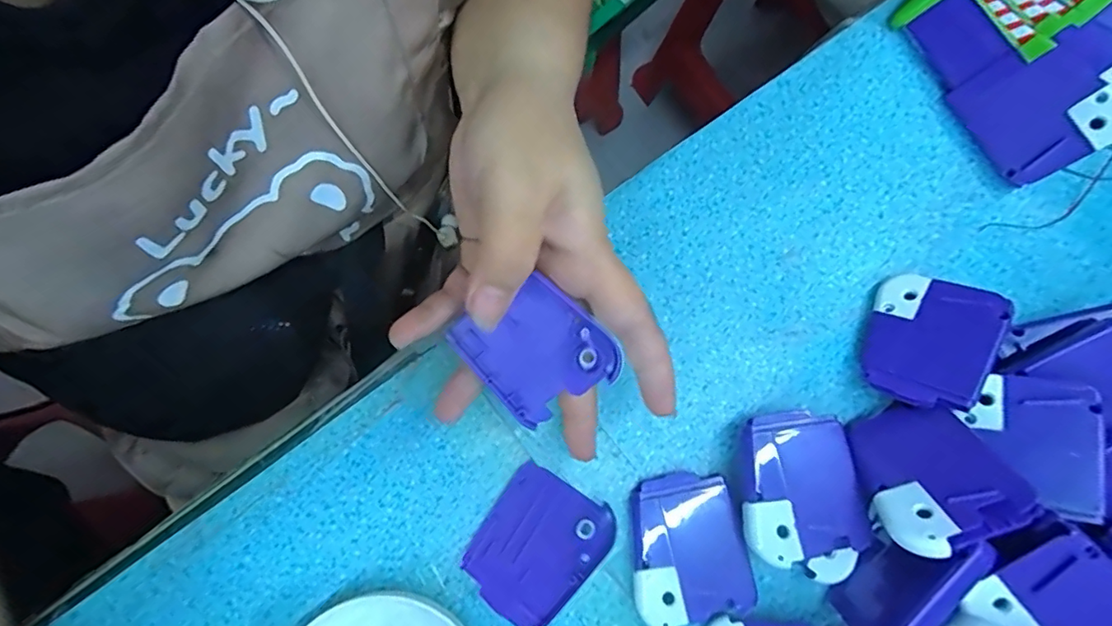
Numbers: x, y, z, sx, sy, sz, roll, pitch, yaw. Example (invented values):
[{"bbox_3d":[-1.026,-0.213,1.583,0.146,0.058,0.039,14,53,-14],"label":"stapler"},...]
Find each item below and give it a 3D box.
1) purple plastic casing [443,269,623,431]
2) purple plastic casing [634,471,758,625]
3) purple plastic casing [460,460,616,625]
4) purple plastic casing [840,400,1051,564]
[{"bbox_3d":[-0.010,0.017,0.225,0.054,0.008,0.056,-38,93,17],"label":"purple plastic casing"},{"bbox_3d":[0.060,0.106,0.244,0.051,0.016,0.060,-7,80,-2],"label":"purple plastic casing"},{"bbox_3d":[-0.008,0.105,0.241,0.052,0.008,0.060,29,76,25],"label":"purple plastic casing"},{"bbox_3d":[0.153,0.066,0.224,0.054,0.061,0.009,-24,124,0],"label":"purple plastic casing"}]

